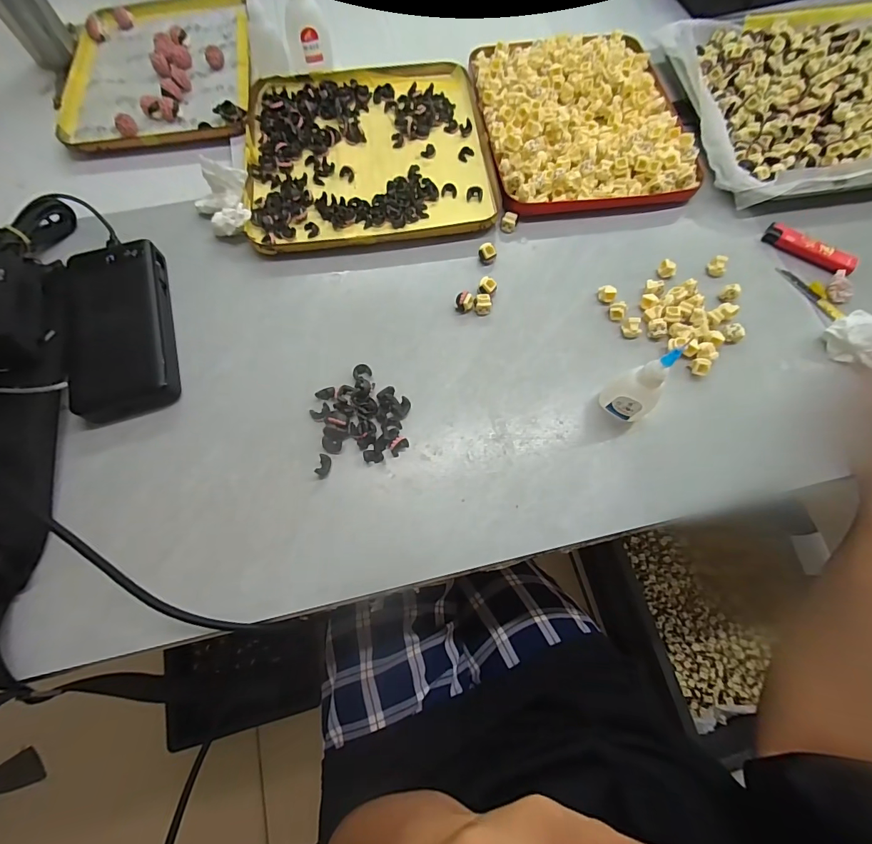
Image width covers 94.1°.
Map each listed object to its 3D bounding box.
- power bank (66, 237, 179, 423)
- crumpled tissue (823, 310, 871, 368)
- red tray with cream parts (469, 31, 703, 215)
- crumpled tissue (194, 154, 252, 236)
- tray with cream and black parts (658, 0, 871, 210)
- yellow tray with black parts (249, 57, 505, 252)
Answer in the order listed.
[{"bbox_3d":[-0.266,-0.079,0.343,0.075,0.027,0.163,-17,72,-5],"label":"power bank"},{"bbox_3d":[0.352,-0.070,0.338,0.037,0.020,0.040,-34,74,-10],"label":"crumpled tissue"},{"bbox_3d":[0.150,-0.324,0.422,0.201,0.028,0.240,-3,71,0],"label":"red tray with cream parts"},{"bbox_3d":[-0.198,-0.209,0.382,0.055,0.035,0.073,-29,73,-9],"label":"crumpled tissue"},{"bbox_3d":[0.446,-0.359,0.430,0.376,0.023,0.273,-8,71,-2],"label":"tray with cream and black parts"},{"bbox_3d":[-0.071,-0.285,0.421,0.239,0.014,0.246,-8,71,-2],"label":"yellow tray with black parts"}]

